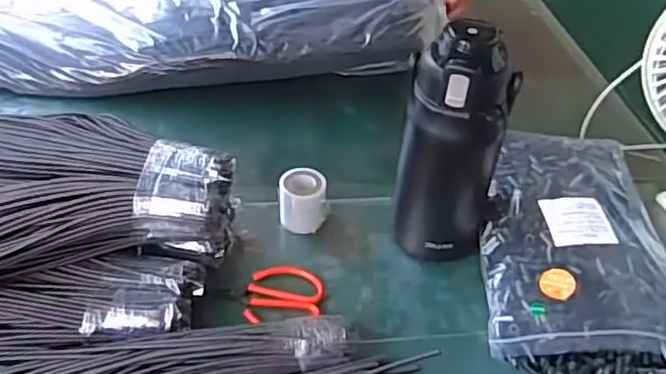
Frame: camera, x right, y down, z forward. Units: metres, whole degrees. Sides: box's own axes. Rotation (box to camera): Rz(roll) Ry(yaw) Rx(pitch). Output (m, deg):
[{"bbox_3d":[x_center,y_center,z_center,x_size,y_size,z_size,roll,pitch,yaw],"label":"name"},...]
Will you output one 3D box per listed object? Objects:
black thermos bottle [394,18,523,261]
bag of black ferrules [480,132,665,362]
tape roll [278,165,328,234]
[{"bbox_3d":[0.109,-0.028,0.576,0.096,0.248,0.076,14,42,12],"label":"black thermos bottle"},{"bbox_3d":[0.244,0.050,0.616,0.206,0.062,0.272,2,41,-1],"label":"bag of black ferrules"},{"bbox_3d":[-0.032,0.018,0.654,0.048,0.065,0.048,2,41,-2],"label":"tape roll"}]

